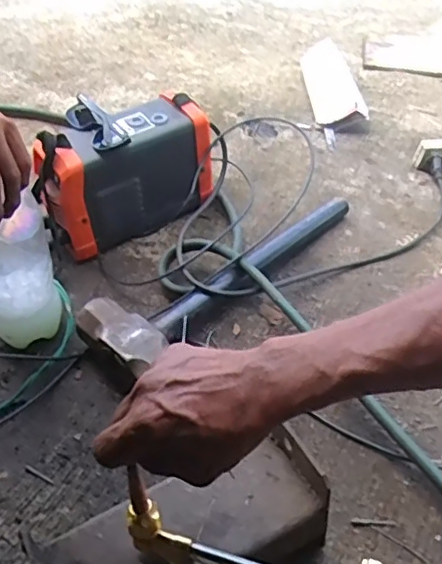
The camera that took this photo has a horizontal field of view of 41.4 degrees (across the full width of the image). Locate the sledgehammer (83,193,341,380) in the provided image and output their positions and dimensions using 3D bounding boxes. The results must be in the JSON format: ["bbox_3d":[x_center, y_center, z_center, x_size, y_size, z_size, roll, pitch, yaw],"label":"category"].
[{"bbox_3d":[0.009,-0.022,0.819,0.125,0.059,0.434,35,57,30],"label":"sledgehammer"}]

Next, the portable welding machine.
[{"bbox_3d":[-0.149,-0.167,0.879,0.257,0.185,0.122,-28,52,-19],"label":"portable welding machine"}]

